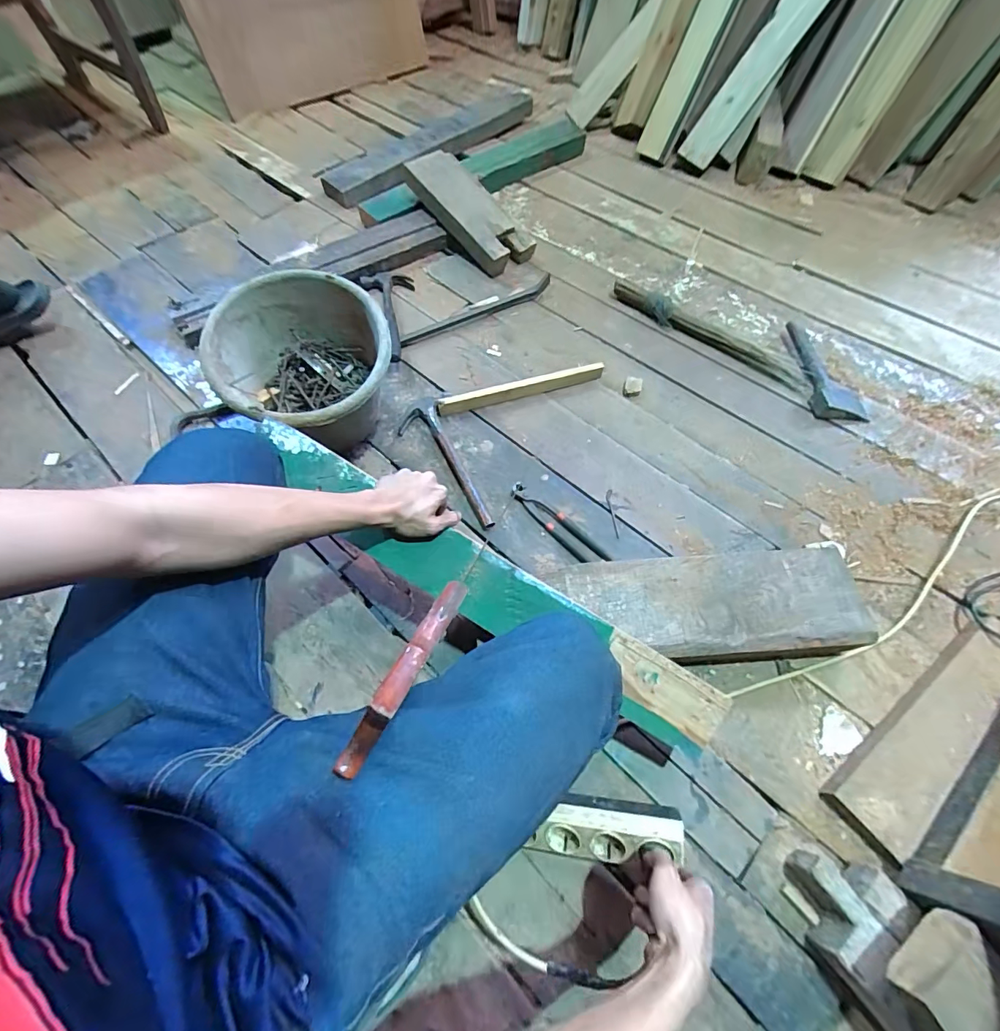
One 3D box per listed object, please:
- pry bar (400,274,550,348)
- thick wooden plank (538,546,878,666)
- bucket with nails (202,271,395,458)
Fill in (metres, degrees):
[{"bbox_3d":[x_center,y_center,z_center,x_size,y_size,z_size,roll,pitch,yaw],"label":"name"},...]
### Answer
[{"bbox_3d":[-0.050,-0.462,1.025,0.378,0.017,0.043,-24,66,-11],"label":"pry bar"},{"bbox_3d":[0.304,0.144,0.689,0.435,0.086,0.147,-4,64,-1],"label":"thick wooden plank"},{"bbox_3d":[-0.323,-0.235,0.805,0.273,0.235,0.284,0,60,0],"label":"bucket with nails"}]

